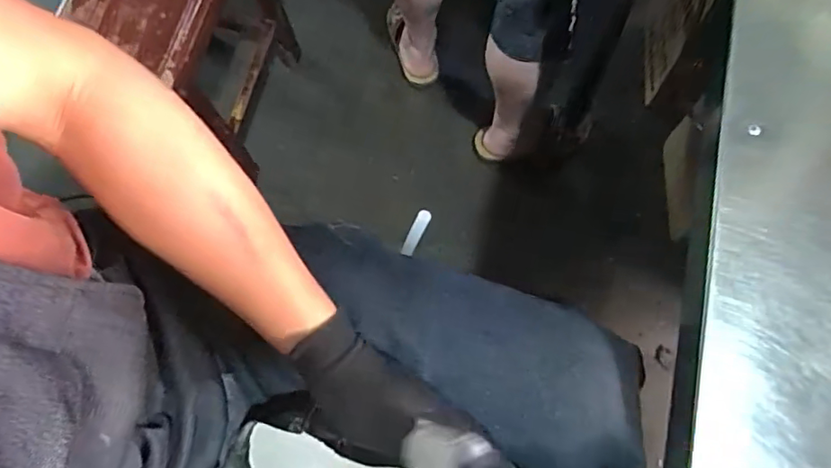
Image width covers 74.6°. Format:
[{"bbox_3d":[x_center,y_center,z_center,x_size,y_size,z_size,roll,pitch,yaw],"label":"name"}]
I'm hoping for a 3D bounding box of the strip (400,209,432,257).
[{"bbox_3d":[0.000,0.000,0.490,0.012,0.007,0.044,29,99,12],"label":"strip"}]

